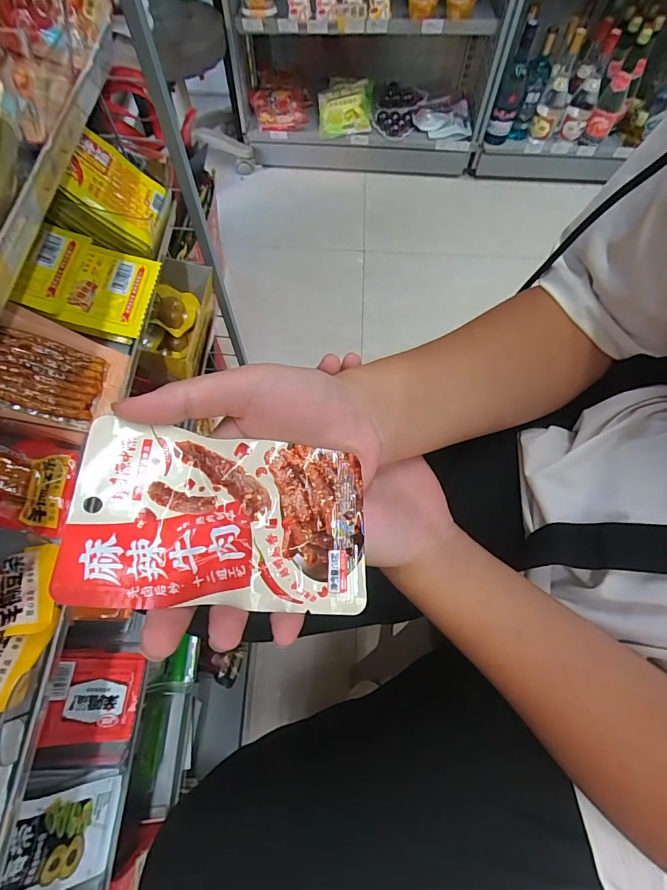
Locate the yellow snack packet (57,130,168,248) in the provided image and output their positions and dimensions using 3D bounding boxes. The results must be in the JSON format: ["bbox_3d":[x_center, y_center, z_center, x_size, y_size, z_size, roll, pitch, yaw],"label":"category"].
[{"bbox_3d":[-0.202,-0.241,0.408,0.007,0.089,0.075,-17,59,39],"label":"yellow snack packet"}]

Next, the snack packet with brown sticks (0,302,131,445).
[{"bbox_3d":[-0.221,-0.056,0.349,0.092,0.012,0.100,20,59,-36],"label":"snack packet with brown sticks"}]

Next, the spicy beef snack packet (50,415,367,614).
[{"bbox_3d":[-0.051,0.036,0.217,0.139,0.007,0.085,8,65,-18],"label":"spicy beef snack packet"}]

